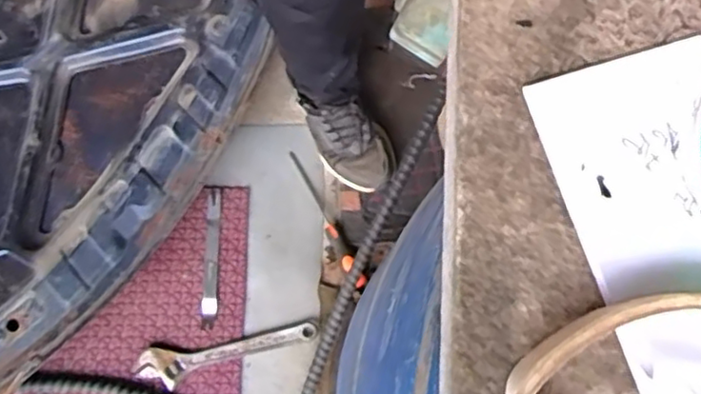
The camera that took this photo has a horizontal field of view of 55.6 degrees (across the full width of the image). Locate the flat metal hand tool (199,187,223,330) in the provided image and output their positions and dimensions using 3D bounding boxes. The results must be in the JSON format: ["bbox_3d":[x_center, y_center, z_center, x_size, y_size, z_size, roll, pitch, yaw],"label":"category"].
[{"bbox_3d":[-0.232,0.099,1.110,0.026,0.010,0.235,0,70,-1],"label":"flat metal hand tool"}]

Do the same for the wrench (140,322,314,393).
[{"bbox_3d":[-0.195,0.252,1.059,0.282,0.020,0.064,-8,77,-5],"label":"wrench"}]

